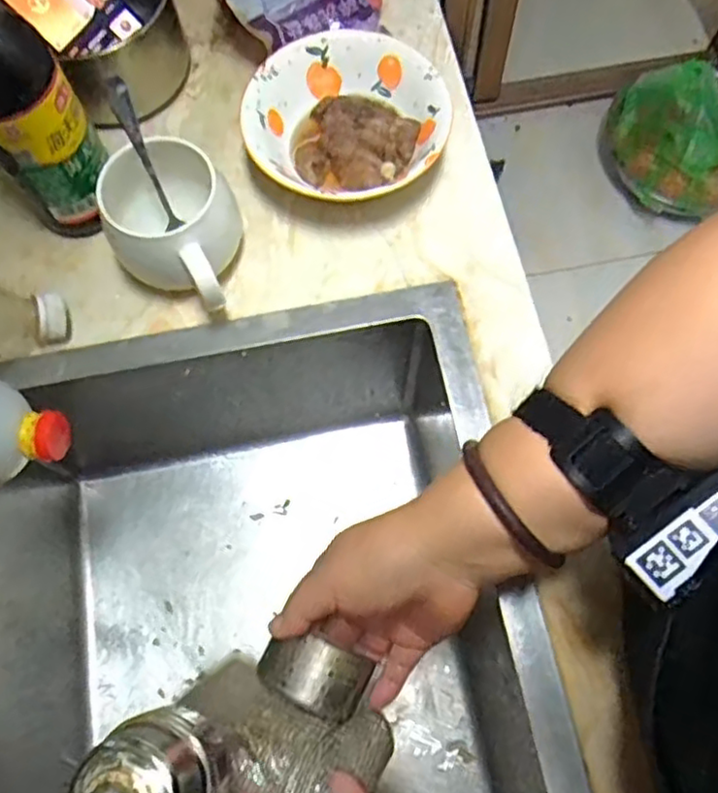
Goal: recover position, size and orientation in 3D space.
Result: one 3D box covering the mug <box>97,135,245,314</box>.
[{"bbox_3d":[-0.127,-0.110,0.470,0.088,0.079,0.102,-14,70,-3],"label":"mug"}]

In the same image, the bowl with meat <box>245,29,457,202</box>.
[{"bbox_3d":[-0.010,-0.204,0.521,0.147,0.060,0.140,-1,70,2],"label":"bowl with meat"}]

